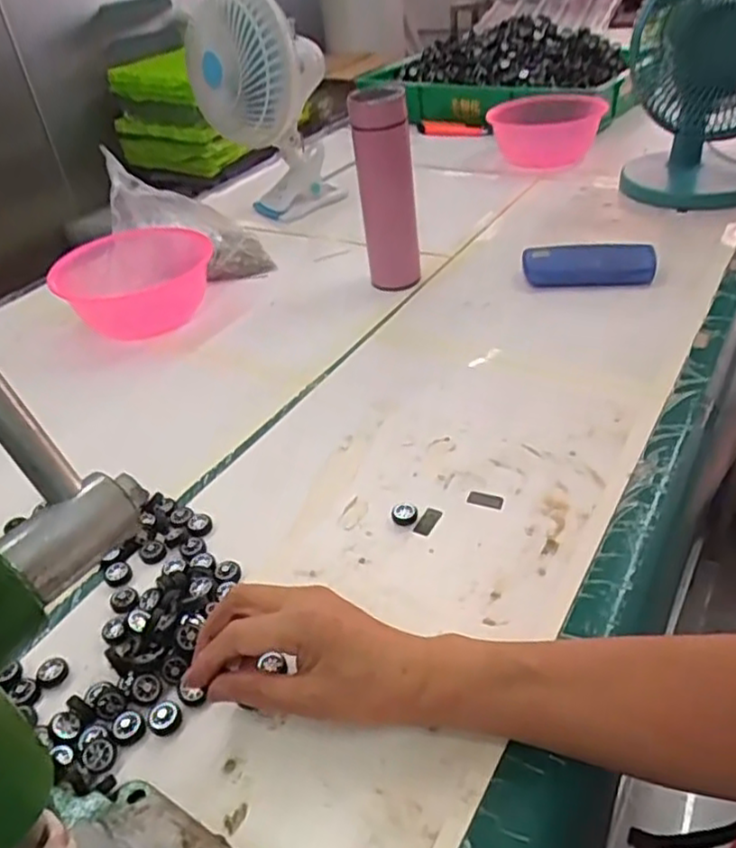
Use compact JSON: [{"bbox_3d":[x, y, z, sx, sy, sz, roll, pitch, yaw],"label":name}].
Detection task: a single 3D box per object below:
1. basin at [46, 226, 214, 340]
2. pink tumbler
[{"bbox_3d":[-0.298,-0.190,0.919,0.185,0.082,0.173,-10,37,-3],"label":"basin"},{"bbox_3d":[0.023,-0.270,0.826,0.066,0.235,0.066,-5,37,4],"label":"pink tumbler"}]

